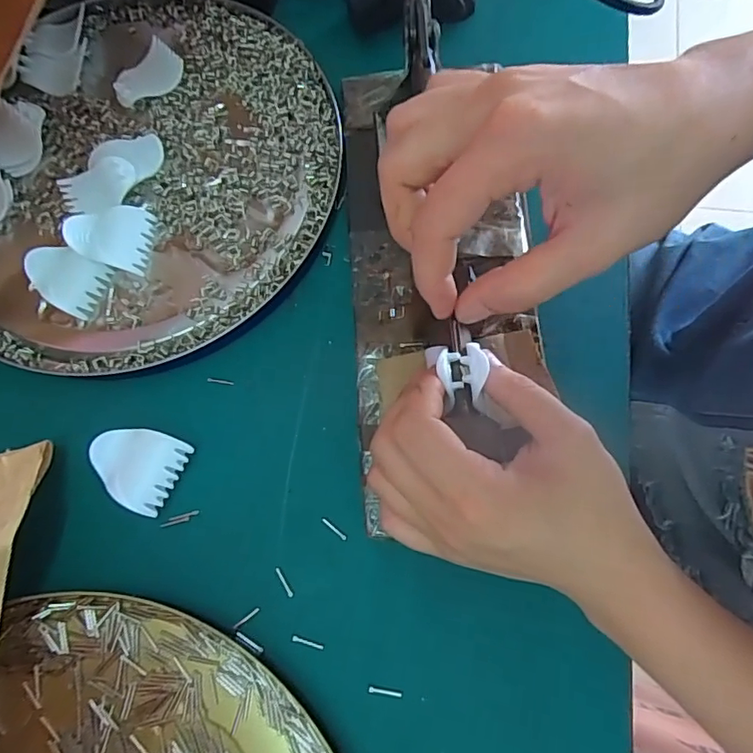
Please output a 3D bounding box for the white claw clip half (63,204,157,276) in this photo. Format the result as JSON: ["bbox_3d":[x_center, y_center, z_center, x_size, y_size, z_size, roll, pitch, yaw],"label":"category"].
[{"bbox_3d":[-0.156,-0.083,0.307,0.042,0.016,0.040,7,76,3],"label":"white claw clip half"}]

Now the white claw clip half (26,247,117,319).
[{"bbox_3d":[-0.182,-0.057,0.307,0.045,0.011,0.034,23,77,7],"label":"white claw clip half"}]

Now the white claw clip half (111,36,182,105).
[{"bbox_3d":[-0.147,-0.192,0.336,0.045,0.013,0.036,-37,78,-8],"label":"white claw clip half"}]

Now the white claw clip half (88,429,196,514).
[{"bbox_3d":[-0.126,0.047,0.277,0.045,0.012,0.040,20,77,7],"label":"white claw clip half"}]

